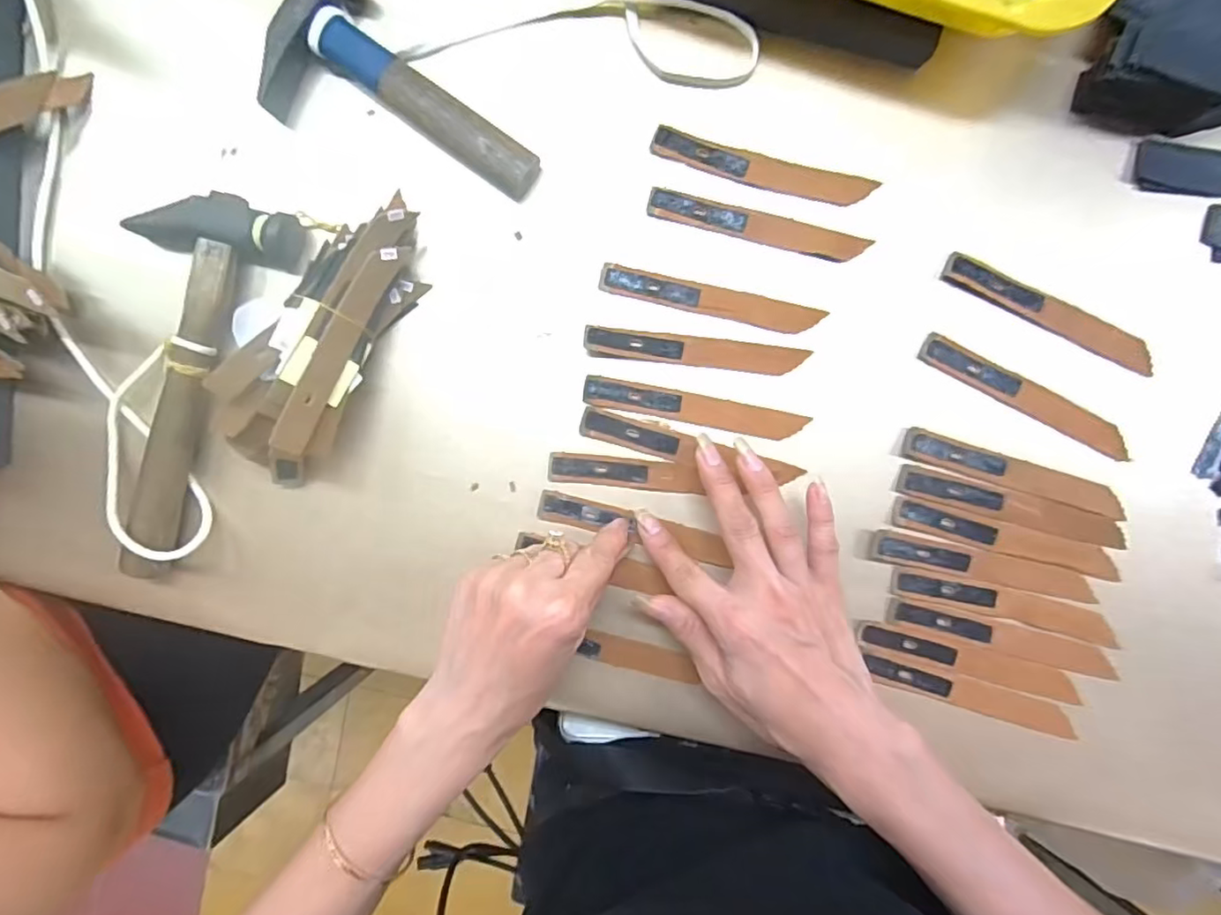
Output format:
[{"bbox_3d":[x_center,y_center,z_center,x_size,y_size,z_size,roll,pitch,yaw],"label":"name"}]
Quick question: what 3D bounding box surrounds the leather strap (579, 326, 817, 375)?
[{"bbox_3d":[0.048,-0.060,0.338,0.122,0.006,0.016,7,92,2],"label":"leather strap"}]

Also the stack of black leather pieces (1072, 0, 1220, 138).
[{"bbox_3d":[0.291,-0.205,0.303,0.078,0.032,0.069,14,92,2],"label":"stack of black leather pieces"}]

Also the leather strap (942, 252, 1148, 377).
[{"bbox_3d":[0.243,-0.080,0.332,0.123,0.007,0.018,26,93,1],"label":"leather strap"}]

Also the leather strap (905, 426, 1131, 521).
[{"bbox_3d":[0.220,0.009,0.328,0.120,0.005,0.017,17,92,2],"label":"leather strap"}]

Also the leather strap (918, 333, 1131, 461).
[{"bbox_3d":[0.231,-0.034,0.335,0.124,0.006,0.018,28,93,1],"label":"leather strap"}]

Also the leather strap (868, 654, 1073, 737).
[{"bbox_3d":[0.199,0.132,0.332,0.112,0.007,0.020,13,103,1],"label":"leather strap"}]

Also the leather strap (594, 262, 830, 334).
[{"bbox_3d":[0.056,-0.088,0.337,0.123,0.004,0.016,14,92,2],"label":"leather strap"}]

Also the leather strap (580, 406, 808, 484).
[{"bbox_3d":[0.044,-0.004,0.339,0.124,0.004,0.017,16,94,2],"label":"leather strap"}]

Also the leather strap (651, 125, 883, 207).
[{"bbox_3d":[0.083,-0.159,0.331,0.122,0.004,0.017,16,92,2],"label":"leather strap"}]

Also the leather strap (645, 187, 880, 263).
[{"bbox_3d":[0.081,-0.129,0.335,0.121,0.005,0.015,14,92,2],"label":"leather strap"}]

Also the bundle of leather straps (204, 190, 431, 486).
[{"bbox_3d":[-0.156,-0.064,0.323,0.059,0.053,0.160,25,93,1],"label":"bundle of leather straps"}]

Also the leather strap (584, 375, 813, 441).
[{"bbox_3d":[0.047,-0.028,0.337,0.123,0.004,0.017,11,92,2],"label":"leather strap"}]

